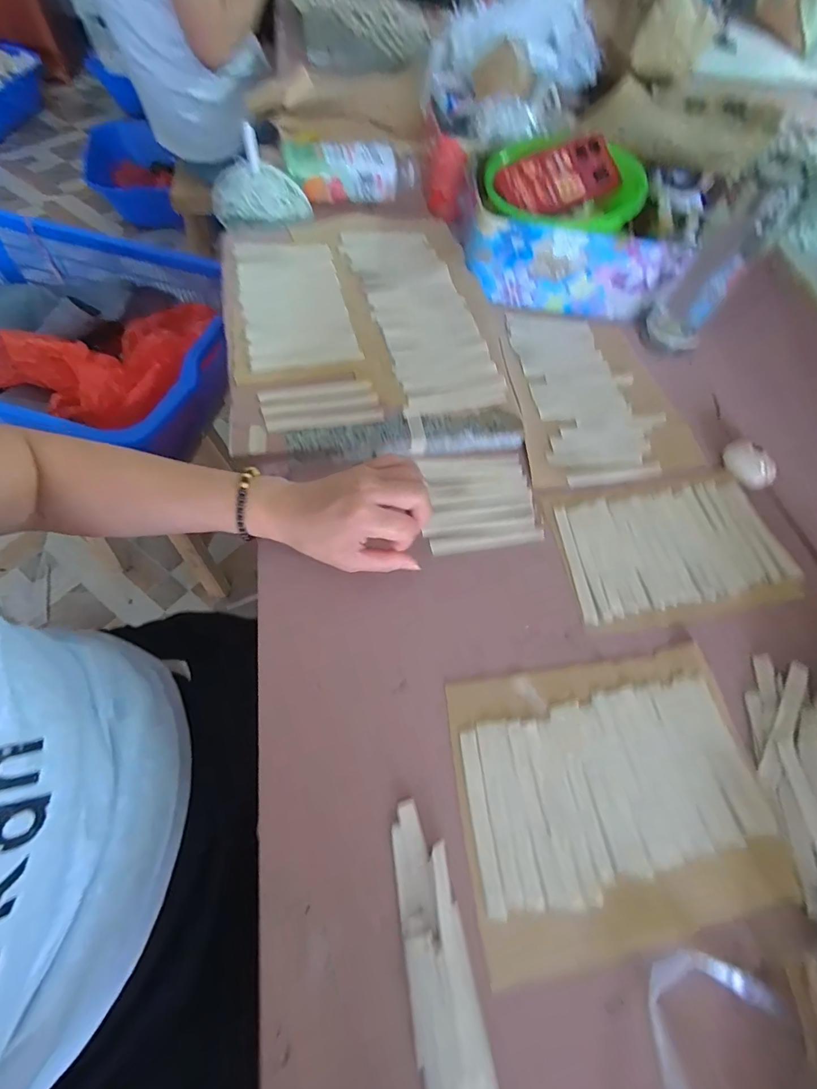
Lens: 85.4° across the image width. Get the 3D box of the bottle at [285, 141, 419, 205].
[{"bbox_3d":[-0.082,-0.554,0.656,0.192,0.060,0.062,-23,69,-17],"label":"bottle"}]

